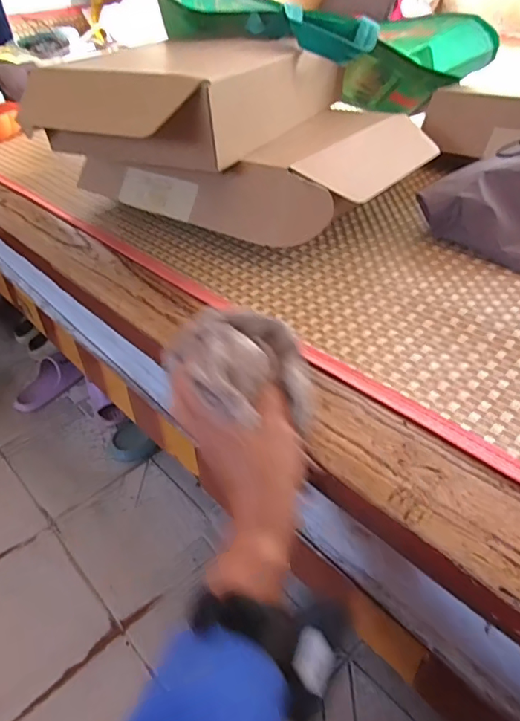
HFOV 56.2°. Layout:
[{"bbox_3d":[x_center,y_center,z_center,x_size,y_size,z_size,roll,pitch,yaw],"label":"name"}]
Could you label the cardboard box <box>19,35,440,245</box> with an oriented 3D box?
[{"bbox_3d":[-0.042,-0.297,0.633,0.384,0.160,0.336,19,45,26],"label":"cardboard box"}]

